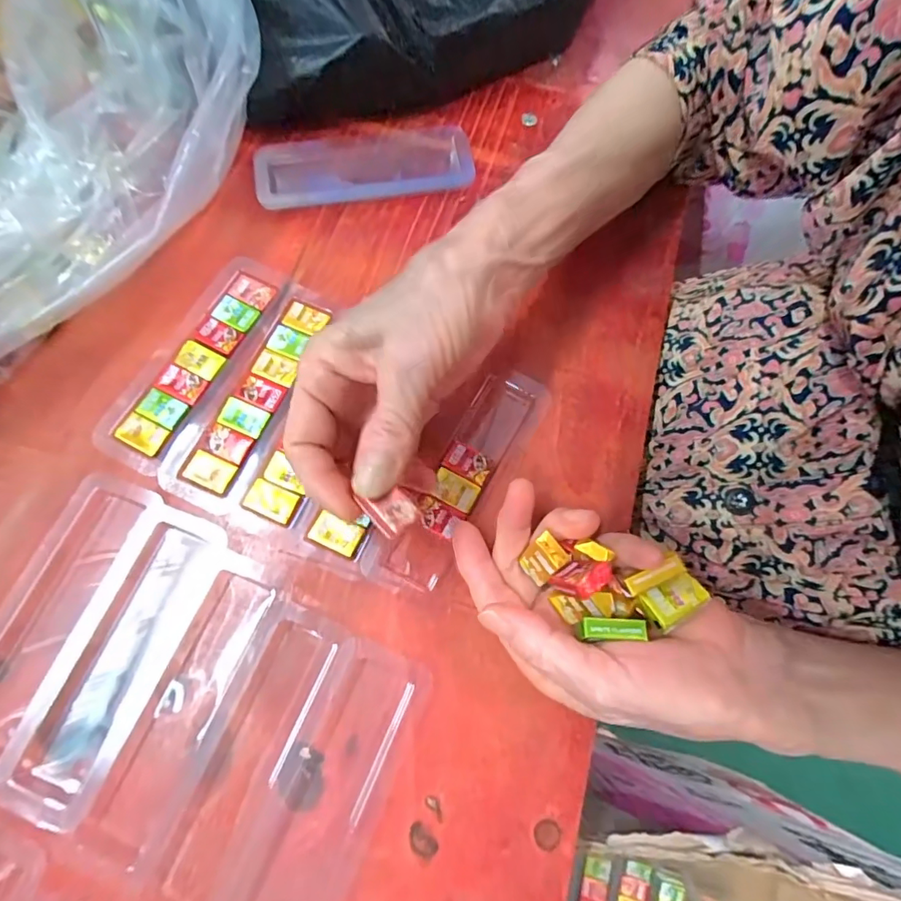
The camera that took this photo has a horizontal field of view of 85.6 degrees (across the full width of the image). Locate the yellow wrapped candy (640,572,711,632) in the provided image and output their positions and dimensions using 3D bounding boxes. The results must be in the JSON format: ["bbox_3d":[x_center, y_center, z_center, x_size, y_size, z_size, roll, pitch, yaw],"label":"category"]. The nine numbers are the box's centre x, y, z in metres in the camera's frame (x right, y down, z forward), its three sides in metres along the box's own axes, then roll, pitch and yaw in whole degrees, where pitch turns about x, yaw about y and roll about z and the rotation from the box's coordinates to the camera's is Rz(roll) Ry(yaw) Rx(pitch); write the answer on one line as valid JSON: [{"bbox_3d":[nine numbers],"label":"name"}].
[{"bbox_3d":[0.092,0.060,0.199,0.025,0.006,0.014,-30,76,-10],"label":"yellow wrapped candy"}]

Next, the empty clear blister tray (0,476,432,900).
[{"bbox_3d":[-0.125,0.119,0.227,0.207,0.008,0.140,27,74,6],"label":"empty clear blister tray"}]

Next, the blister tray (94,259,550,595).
[{"bbox_3d":[-0.071,-0.017,0.271,0.212,0.008,0.137,24,74,5],"label":"blister tray"}]

